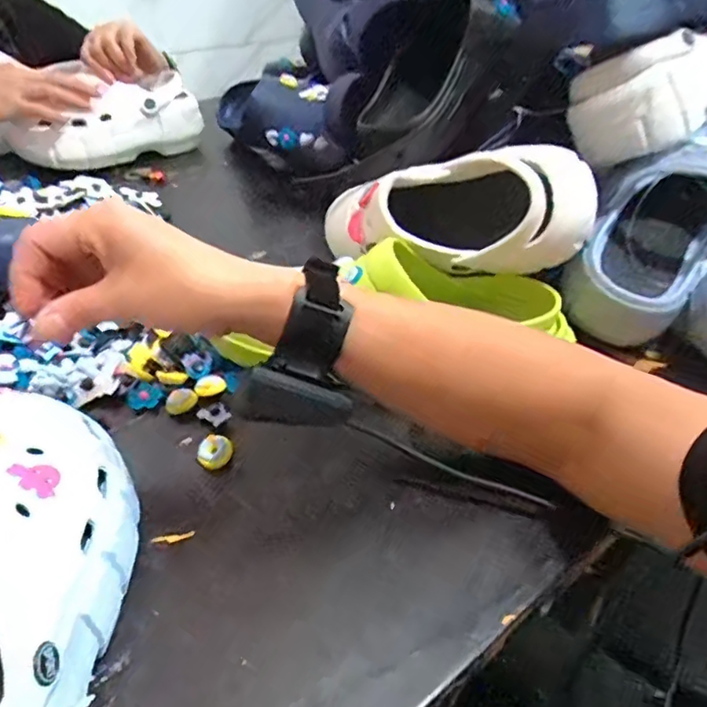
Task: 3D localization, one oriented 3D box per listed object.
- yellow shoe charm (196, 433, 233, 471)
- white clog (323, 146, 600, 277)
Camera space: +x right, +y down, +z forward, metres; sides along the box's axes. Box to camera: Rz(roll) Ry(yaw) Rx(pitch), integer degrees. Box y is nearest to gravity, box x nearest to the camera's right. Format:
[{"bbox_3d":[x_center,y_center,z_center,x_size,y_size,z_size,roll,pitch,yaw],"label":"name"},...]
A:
[{"bbox_3d":[-0.096,0.067,0.398,0.018,0.016,0.023,30,46,29],"label":"yellow shoe charm"},{"bbox_3d":[0.068,-0.115,0.479,0.243,0.092,0.087,4,36,30],"label":"white clog"}]

